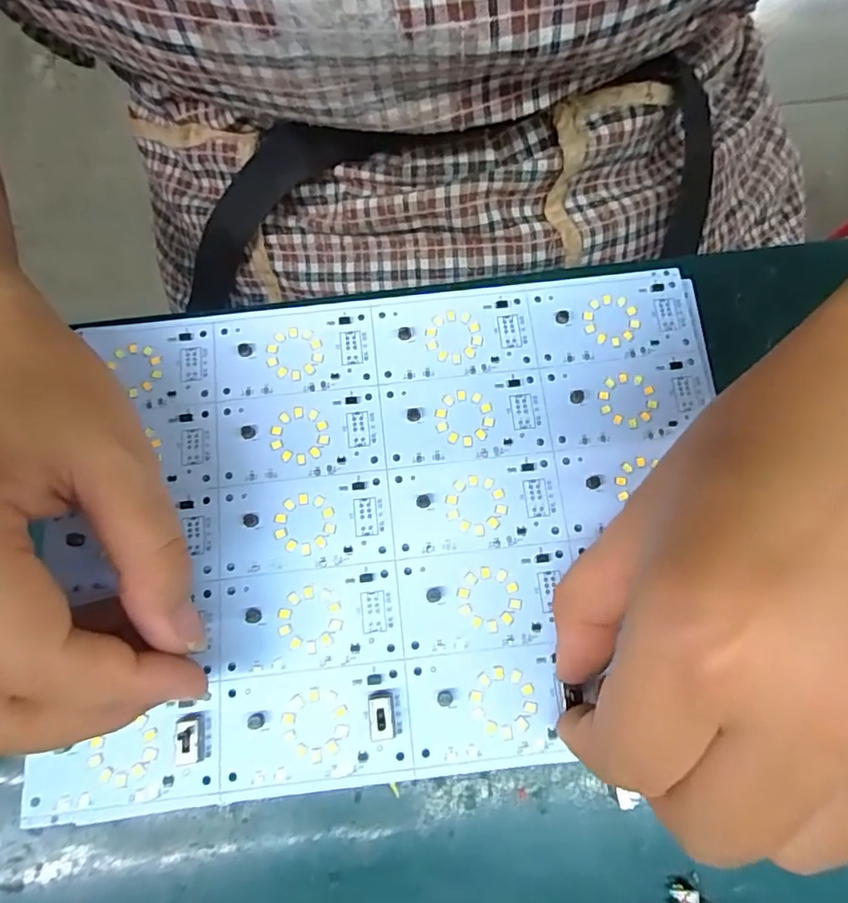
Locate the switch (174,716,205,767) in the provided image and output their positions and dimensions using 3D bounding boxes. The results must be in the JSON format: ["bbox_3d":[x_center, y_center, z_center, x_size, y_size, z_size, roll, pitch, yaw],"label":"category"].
[{"bbox_3d":[-0.073,0.090,0.172,0.008,0.006,0.014,-9,74,-2],"label":"switch"}]

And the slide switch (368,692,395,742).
[{"bbox_3d":[-0.013,0.084,0.175,0.008,0.005,0.014,-4,74,0],"label":"slide switch"}]

